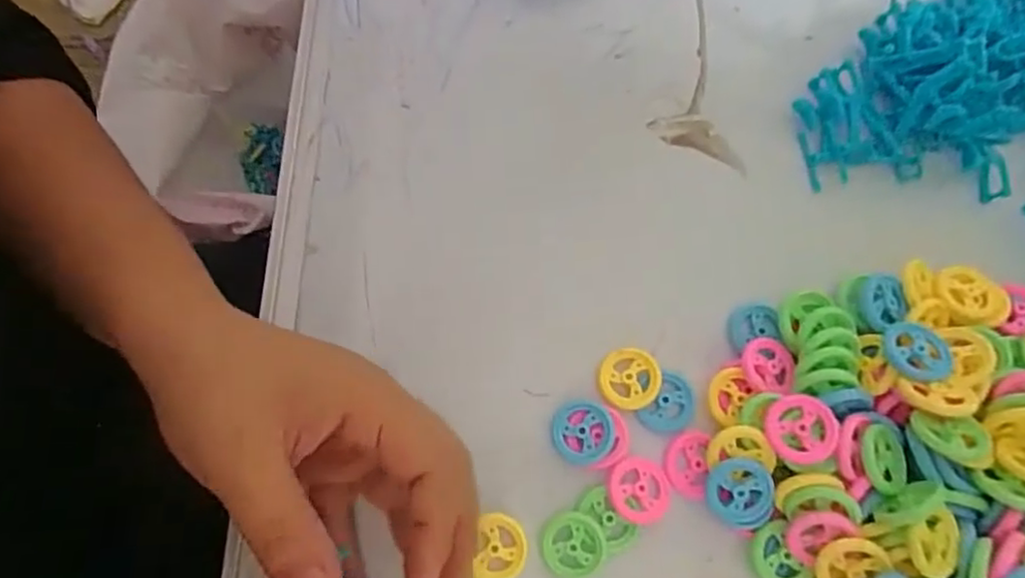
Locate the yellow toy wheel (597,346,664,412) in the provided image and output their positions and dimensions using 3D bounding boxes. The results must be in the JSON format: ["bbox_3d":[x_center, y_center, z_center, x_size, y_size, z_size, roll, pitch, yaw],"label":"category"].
[{"bbox_3d":[0.058,0.043,0.308,0.029,0.004,0.030,0,75,-1],"label":"yellow toy wheel"}]

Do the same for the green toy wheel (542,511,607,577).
[{"bbox_3d":[0.028,0.117,0.289,0.028,0.004,0.029,0,75,-1],"label":"green toy wheel"}]

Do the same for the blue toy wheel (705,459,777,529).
[{"bbox_3d":[0.103,0.093,0.286,0.029,0.007,0.031,0,91,13],"label":"blue toy wheel"}]

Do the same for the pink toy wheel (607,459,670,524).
[{"bbox_3d":[0.059,0.094,0.295,0.027,0.004,0.028,0,75,-1],"label":"pink toy wheel"}]

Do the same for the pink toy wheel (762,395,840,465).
[{"bbox_3d":[0.128,0.062,0.281,0.030,0.006,0.030,-7,68,17],"label":"pink toy wheel"}]

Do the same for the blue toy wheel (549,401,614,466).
[{"bbox_3d":[0.034,0.068,0.301,0.029,0.004,0.029,0,75,-1],"label":"blue toy wheel"}]

